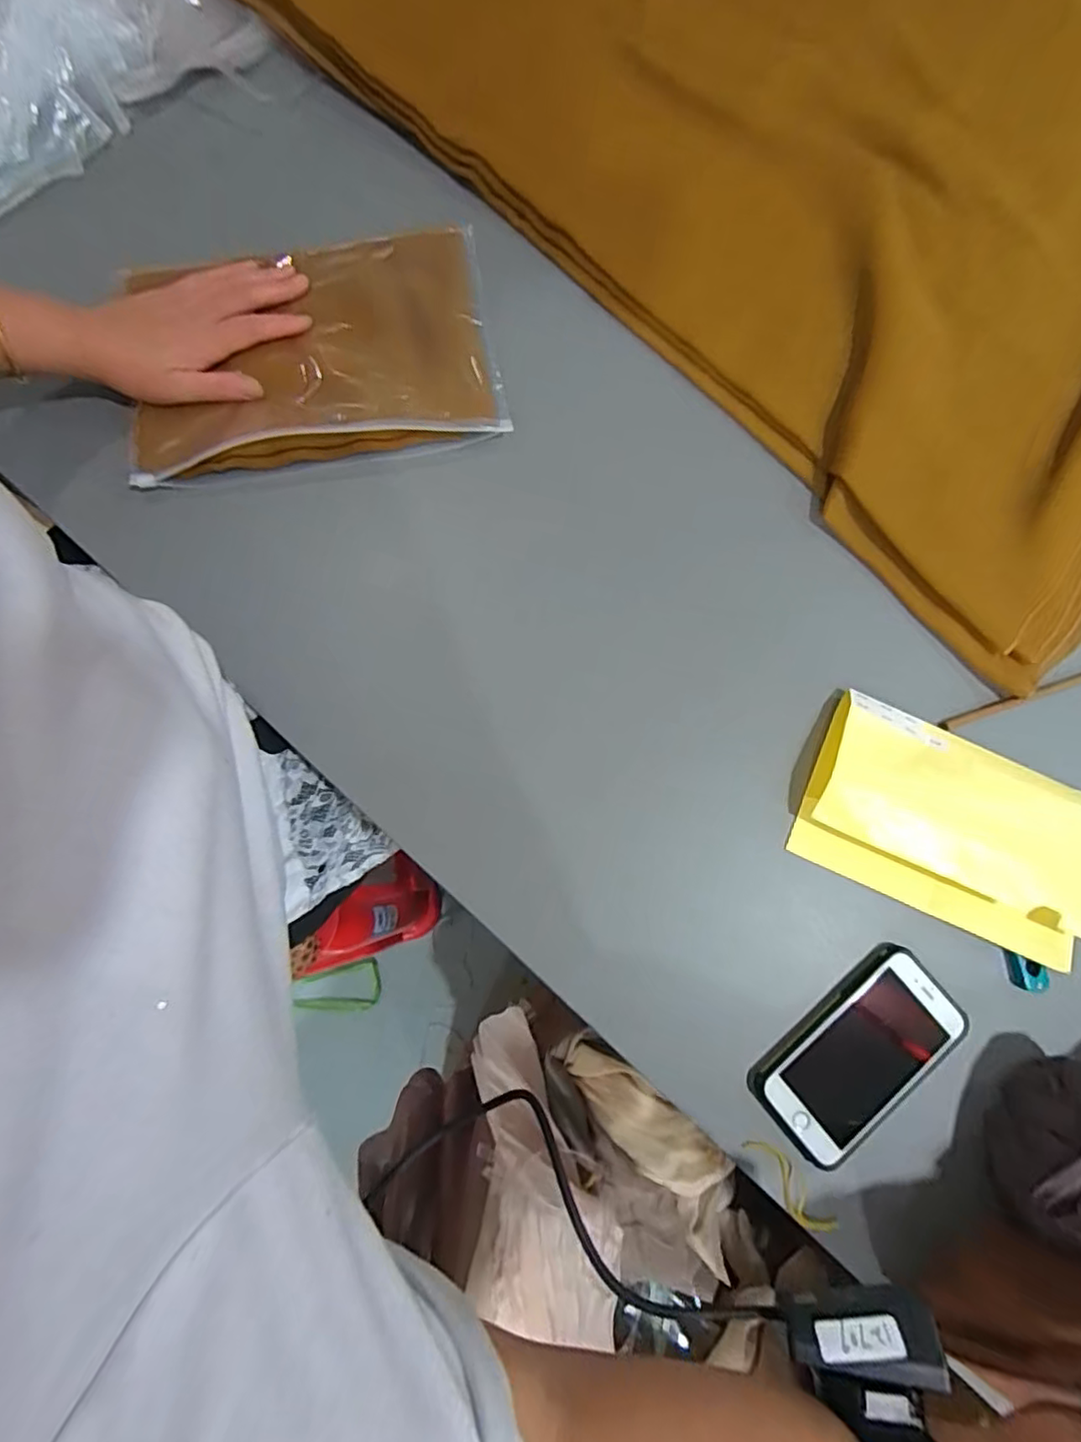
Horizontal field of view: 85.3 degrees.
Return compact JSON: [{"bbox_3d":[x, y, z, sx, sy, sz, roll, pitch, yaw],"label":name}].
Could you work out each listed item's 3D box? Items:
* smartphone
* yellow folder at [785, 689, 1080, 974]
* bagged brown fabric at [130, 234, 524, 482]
[{"bbox_3d":[0.211,0.219,0.388,0.142,0.010,0.075,-40,83,-7],"label":"smartphone"},{"bbox_3d":[0.291,0.073,0.409,0.196,0.016,0.128,25,80,4],"label":"yellow folder"},{"bbox_3d":[-0.181,-0.288,0.462,0.278,0.027,0.192,-11,80,-3],"label":"bagged brown fabric"}]

